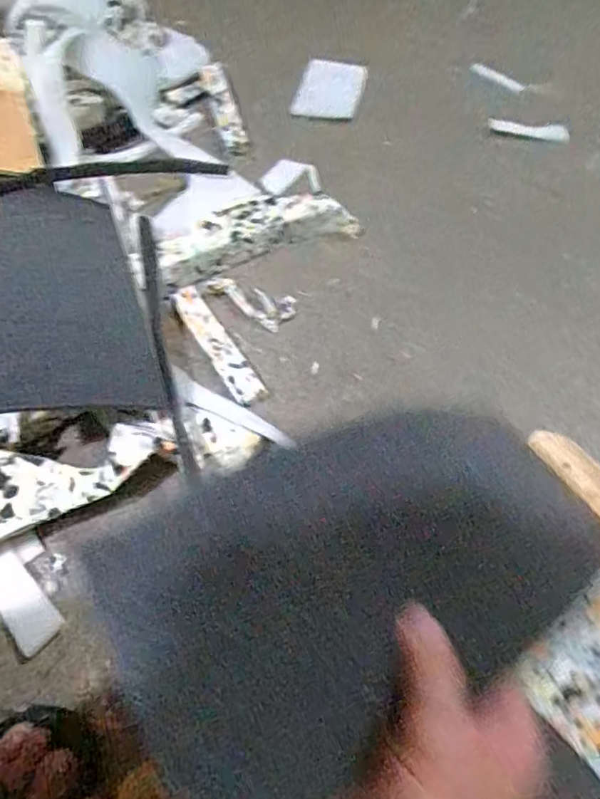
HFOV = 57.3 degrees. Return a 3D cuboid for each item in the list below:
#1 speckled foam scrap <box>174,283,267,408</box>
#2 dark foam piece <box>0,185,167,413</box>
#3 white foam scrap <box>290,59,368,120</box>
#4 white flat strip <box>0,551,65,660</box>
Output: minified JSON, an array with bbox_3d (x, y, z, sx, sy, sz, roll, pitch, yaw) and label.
[{"bbox_3d":[-0.098,-0.065,0.632,0.033,0.017,0.172,-29,66,-16],"label":"speckled foam scrap"},{"bbox_3d":[-0.267,-0.109,0.595,0.177,0.024,0.261,-11,81,-20],"label":"dark foam piece"},{"bbox_3d":[0.048,-0.498,0.869,0.098,0.025,0.131,13,62,6],"label":"white foam scrap"},{"bbox_3d":[-0.256,0.183,0.500,0.042,0.012,0.095,-39,69,-20],"label":"white flat strip"}]

